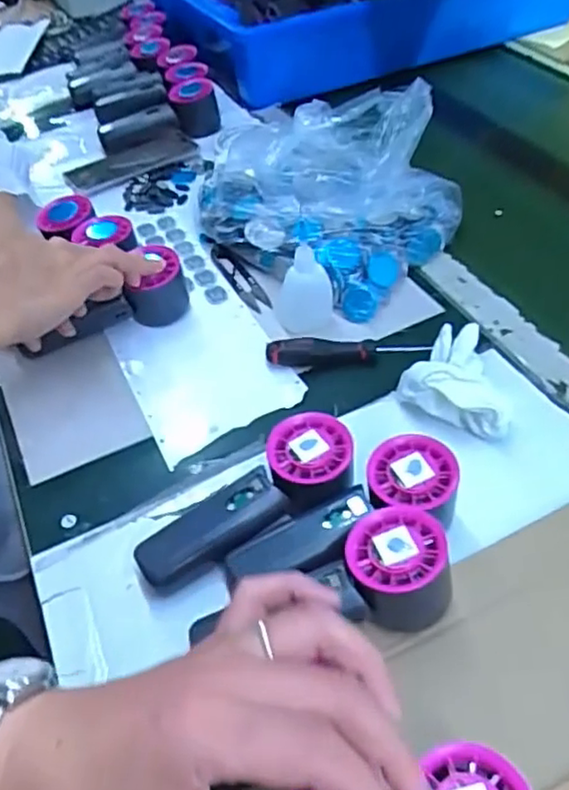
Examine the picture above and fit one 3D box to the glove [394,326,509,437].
[{"bbox_3d":[0.137,-0.021,0.506,0.085,0.045,0.097,15,49,20],"label":"glove"}]

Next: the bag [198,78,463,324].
[{"bbox_3d":[0.050,-0.206,0.650,0.227,0.099,0.195,32,57,32],"label":"bag"}]

